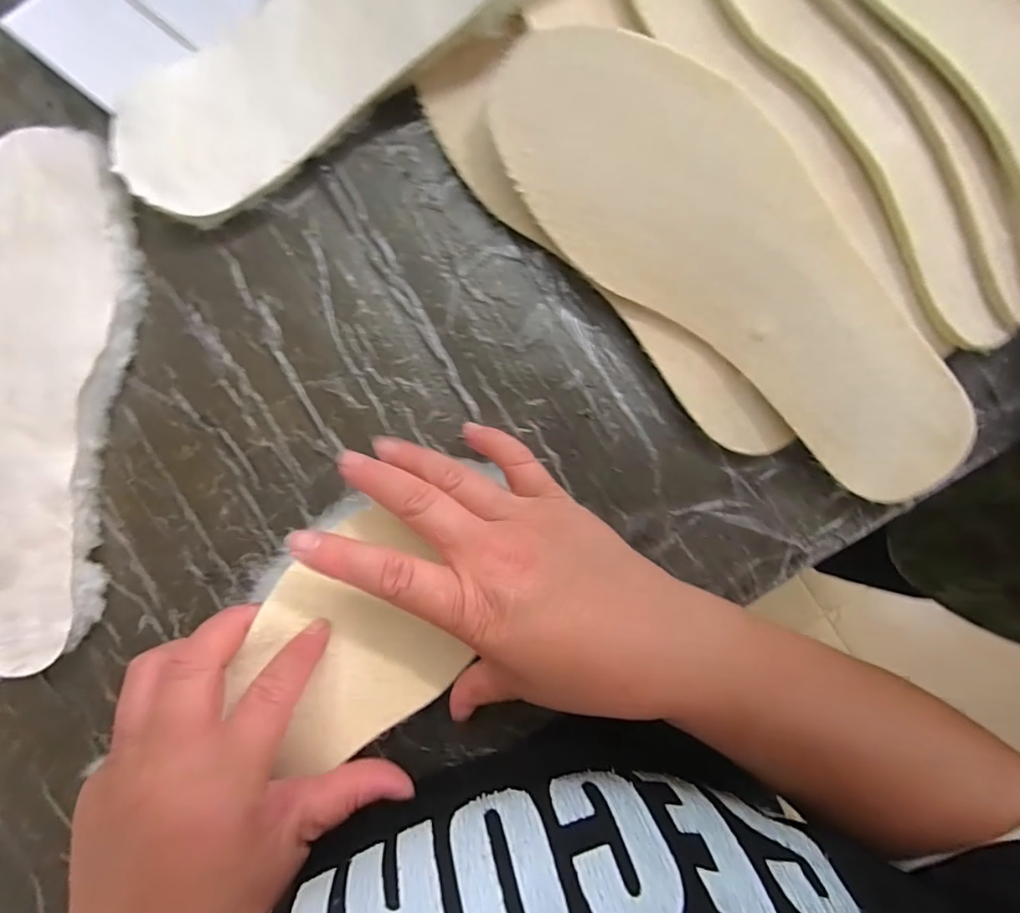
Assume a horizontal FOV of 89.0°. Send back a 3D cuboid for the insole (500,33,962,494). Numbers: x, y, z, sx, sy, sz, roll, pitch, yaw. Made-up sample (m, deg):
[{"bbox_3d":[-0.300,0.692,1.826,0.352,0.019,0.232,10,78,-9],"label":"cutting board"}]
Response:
[{"bbox_3d":[0.101,-0.084,0.238,0.089,0.007,0.262,-41,94,16],"label":"insole"}]

